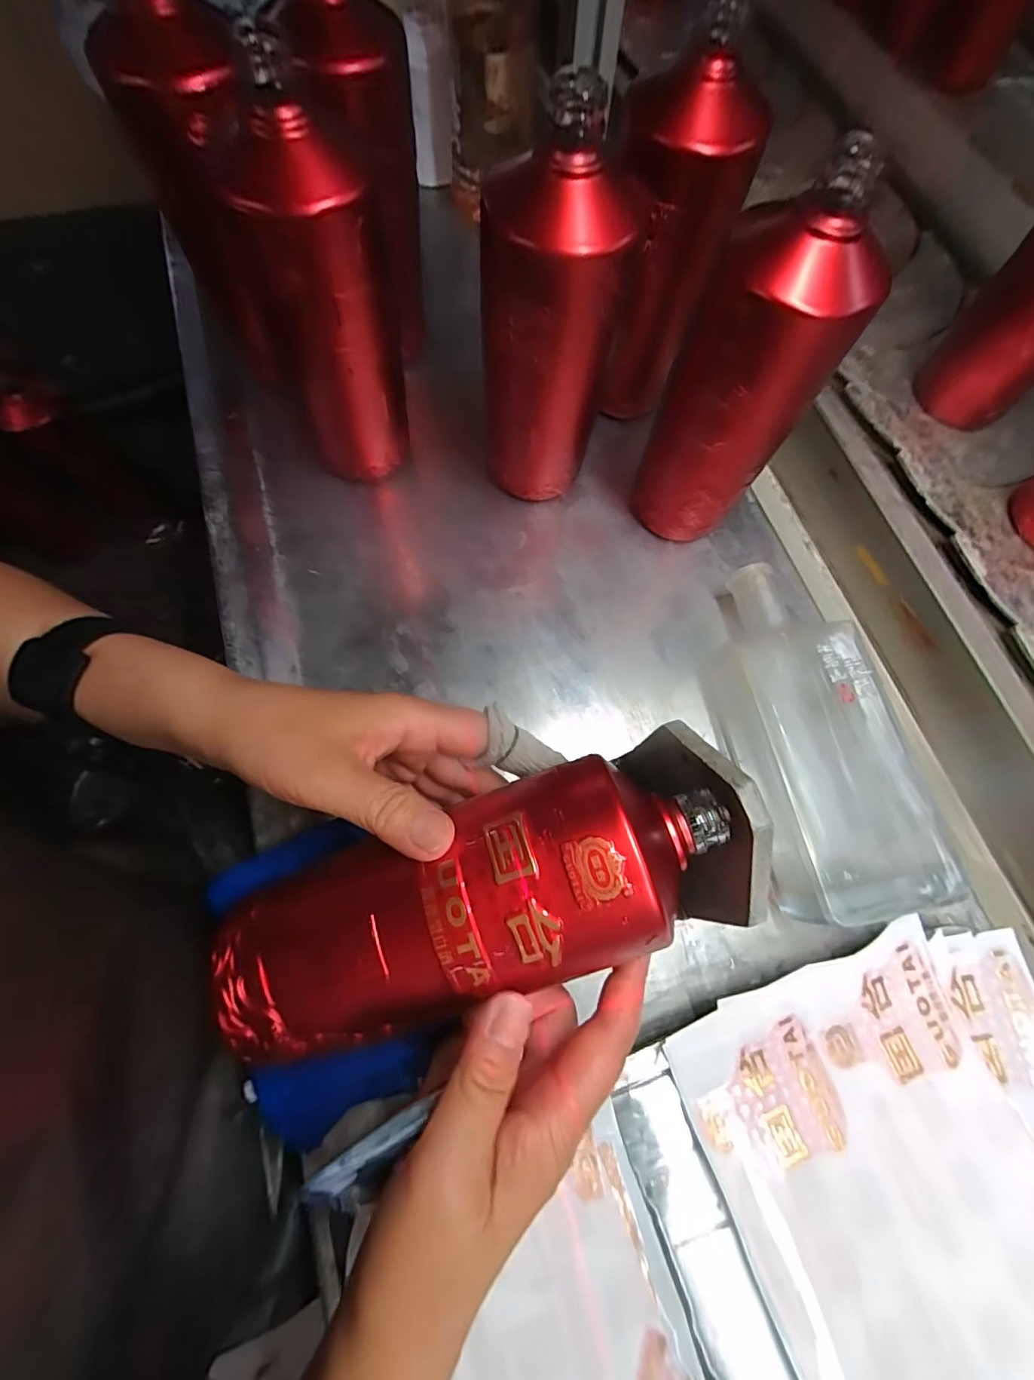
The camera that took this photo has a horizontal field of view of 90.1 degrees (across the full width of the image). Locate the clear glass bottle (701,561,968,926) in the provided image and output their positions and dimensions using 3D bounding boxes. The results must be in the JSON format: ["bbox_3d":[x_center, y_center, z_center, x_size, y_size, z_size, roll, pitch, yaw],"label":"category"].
[{"bbox_3d":[0.185,0.026,0.335,0.095,0.048,0.226,-8,70,-8],"label":"clear glass bottle"}]

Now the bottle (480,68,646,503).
[{"bbox_3d":[0.016,-0.207,0.324,0.077,0.209,0.064,1,70,-5],"label":"bottle"}]

